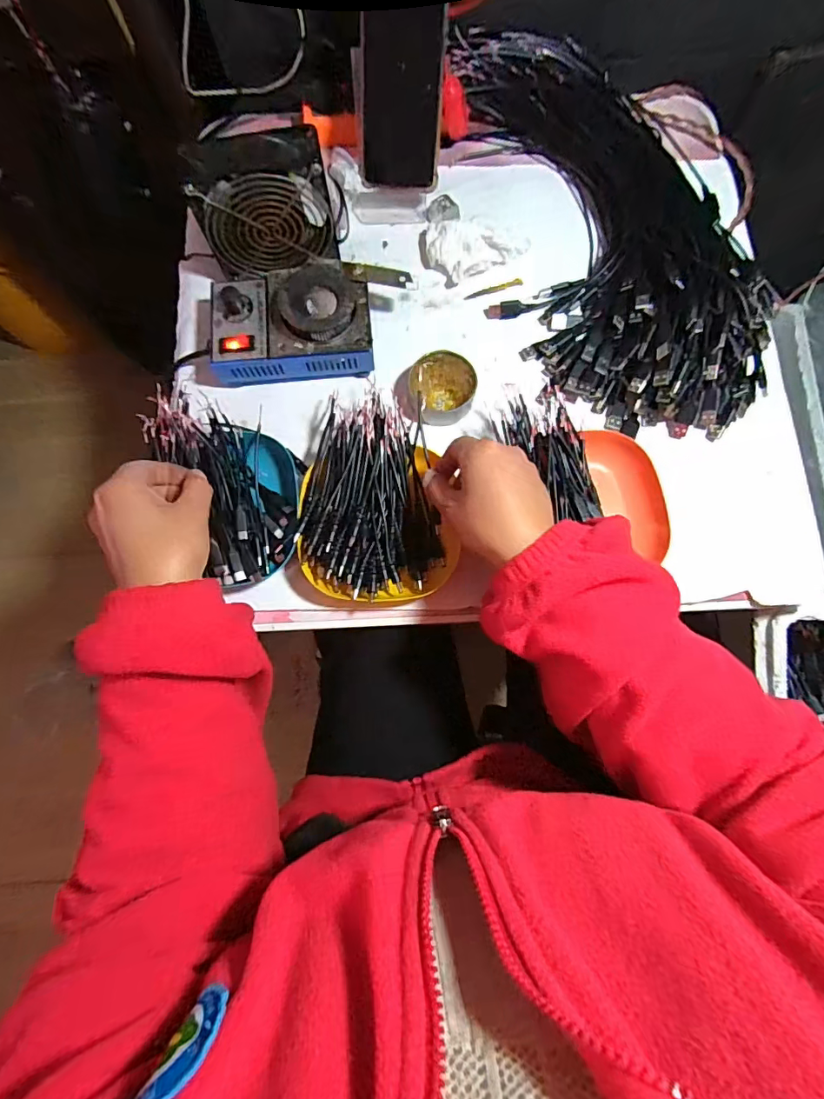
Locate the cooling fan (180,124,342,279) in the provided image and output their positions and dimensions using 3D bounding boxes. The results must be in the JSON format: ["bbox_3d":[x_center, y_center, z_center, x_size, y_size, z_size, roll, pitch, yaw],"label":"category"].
[{"bbox_3d":[-0.130,-0.309,0.443,0.122,0.102,0.057,-6,78,0],"label":"cooling fan"}]

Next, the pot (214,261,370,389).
[{"bbox_3d":[-0.114,-0.214,0.464,0.151,0.057,0.109,-9,78,-1],"label":"pot"}]

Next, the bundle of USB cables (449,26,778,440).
[{"bbox_3d":[0.181,-0.323,0.478,0.233,0.063,0.456,-30,80,-5],"label":"bundle of USB cables"}]

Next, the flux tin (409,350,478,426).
[{"bbox_3d":[0.031,-0.157,0.466,0.055,0.026,0.062,-21,79,-3],"label":"flux tin"}]

